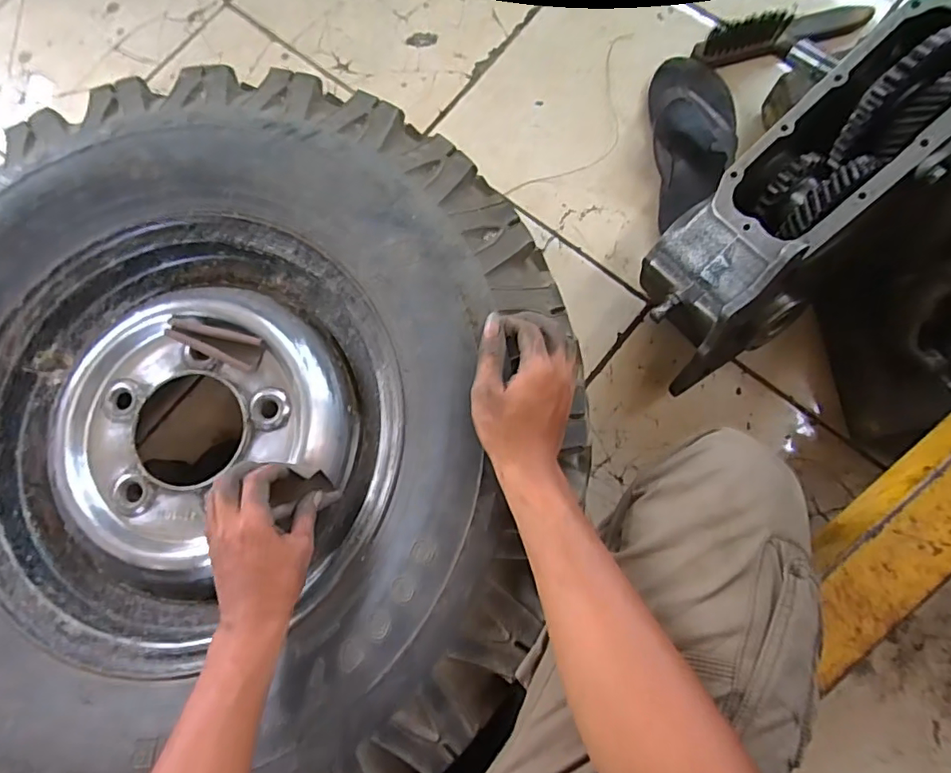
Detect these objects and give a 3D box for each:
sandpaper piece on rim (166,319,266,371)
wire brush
[{"bbox_3d":[-0.262,-0.045,0.551,0.097,0.017,0.032,18,81,8],"label":"sandpaper piece on rim"},{"bbox_3d":[0.417,-0.476,0.725,0.230,0.057,0.042,-13,78,2],"label":"wire brush"}]

